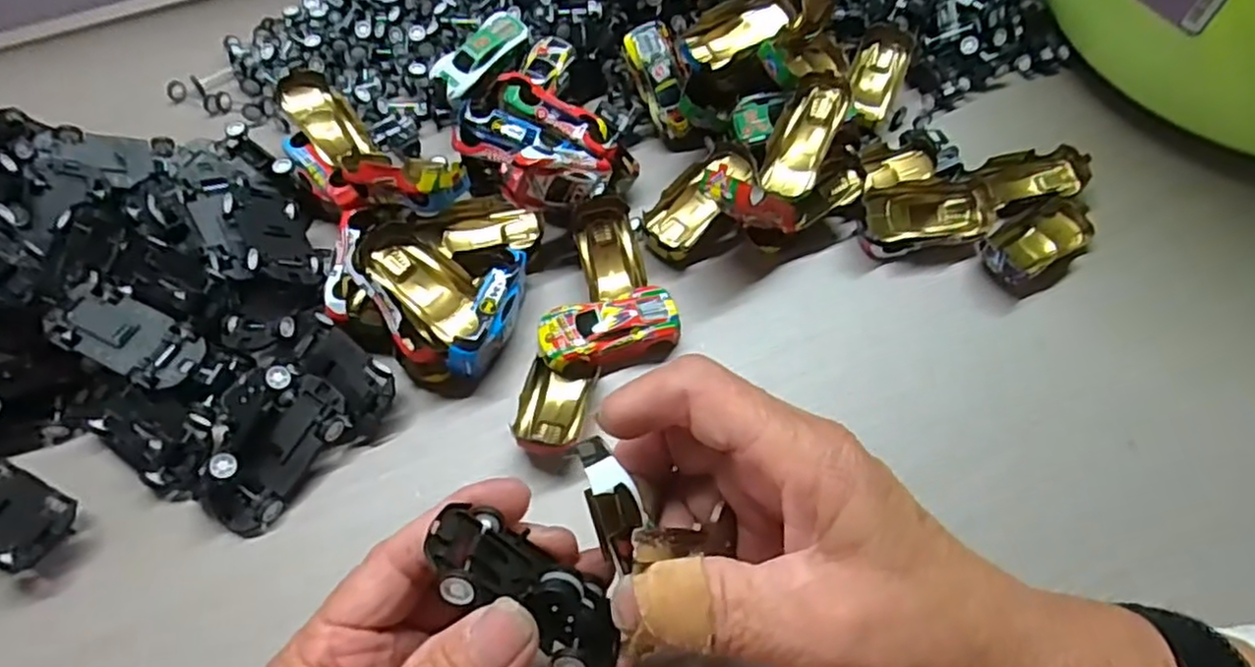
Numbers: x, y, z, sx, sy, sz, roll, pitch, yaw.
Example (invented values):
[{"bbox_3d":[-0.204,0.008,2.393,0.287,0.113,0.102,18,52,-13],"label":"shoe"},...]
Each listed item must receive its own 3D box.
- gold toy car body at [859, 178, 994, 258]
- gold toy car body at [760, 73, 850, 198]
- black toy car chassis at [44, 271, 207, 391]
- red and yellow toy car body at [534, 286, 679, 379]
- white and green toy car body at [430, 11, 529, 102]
[{"bbox_3d":[0.147,-0.059,0.353,0.067,0.018,0.032,-8,59,-6],"label":"gold toy car body"},{"bbox_3d":[0.088,-0.098,0.353,0.027,0.019,0.063,23,88,10],"label":"gold toy car body"},{"bbox_3d":[-0.214,0.000,0.301,0.067,0.016,0.033,26,62,14],"label":"black toy car chassis"},{"bbox_3d":[-0.008,0.000,0.317,0.062,0.018,0.033,-13,60,-8],"label":"red and yellow toy car body"},{"bbox_3d":[-0.083,-0.157,0.398,0.029,0.014,0.063,40,85,8],"label":"white and green toy car body"}]

